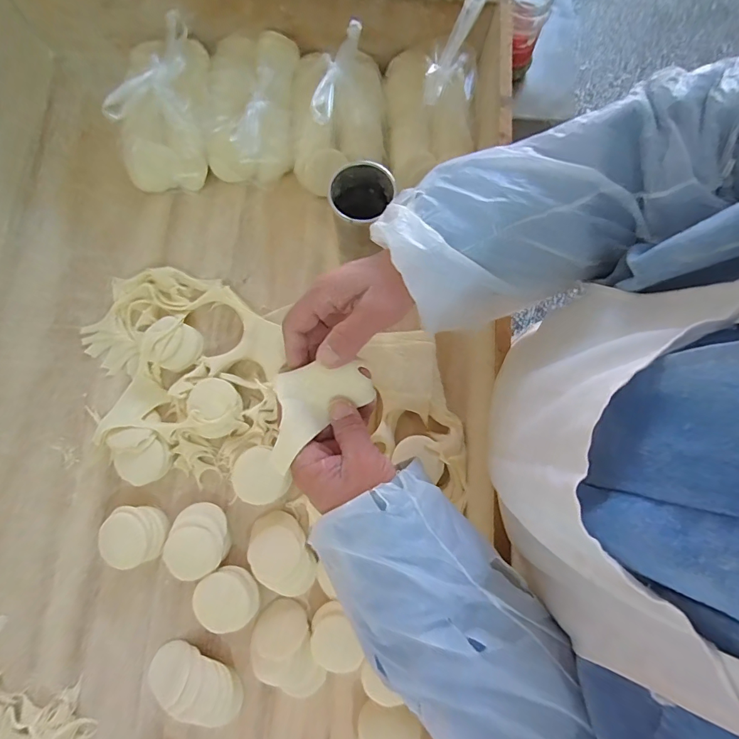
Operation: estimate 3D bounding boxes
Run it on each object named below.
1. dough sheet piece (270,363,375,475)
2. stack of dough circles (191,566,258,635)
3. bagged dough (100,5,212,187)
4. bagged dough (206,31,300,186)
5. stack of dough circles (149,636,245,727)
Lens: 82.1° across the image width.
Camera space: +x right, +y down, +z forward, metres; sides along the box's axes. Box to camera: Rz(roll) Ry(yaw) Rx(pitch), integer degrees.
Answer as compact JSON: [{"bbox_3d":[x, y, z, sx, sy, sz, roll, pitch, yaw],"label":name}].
[{"bbox_3d":[-0.045,0.024,0.316,0.089,0.023,0.054,-40,82,-7],"label":"dough sheet piece"},{"bbox_3d":[-0.159,0.255,0.469,0.066,0.023,0.064,-28,81,-5],"label":"stack of dough circles"},{"bbox_3d":[-0.263,-0.343,0.546,0.113,0.110,0.192,3,79,0],"label":"bagged dough"},{"bbox_3d":[-0.153,-0.343,0.562,0.111,0.078,0.183,2,79,0],"label":"bagged dough"},{"bbox_3d":[-0.188,0.339,0.454,0.104,0.027,0.060,27,80,5],"label":"stack of dough circles"}]

